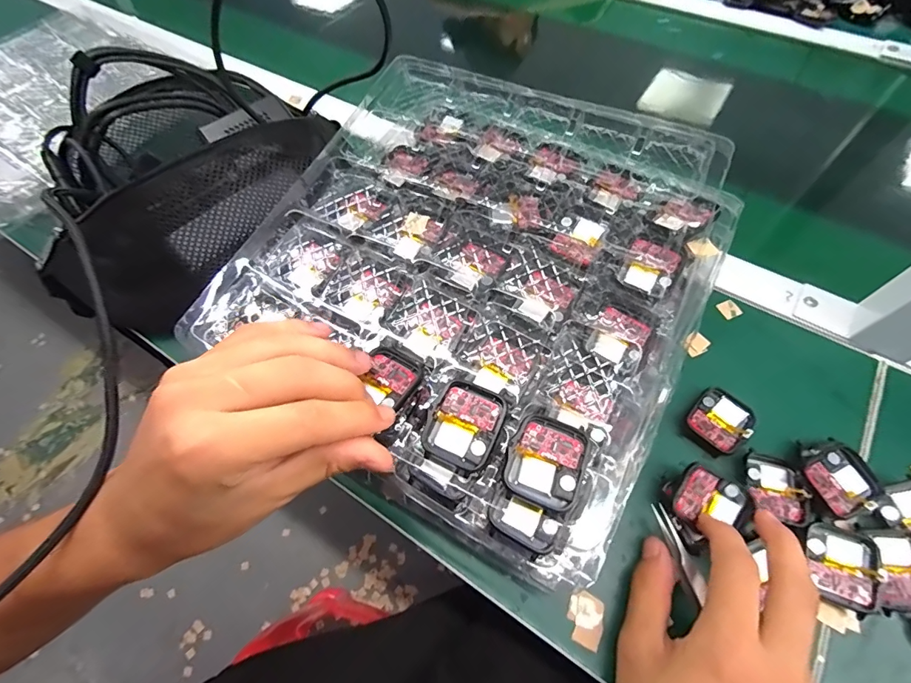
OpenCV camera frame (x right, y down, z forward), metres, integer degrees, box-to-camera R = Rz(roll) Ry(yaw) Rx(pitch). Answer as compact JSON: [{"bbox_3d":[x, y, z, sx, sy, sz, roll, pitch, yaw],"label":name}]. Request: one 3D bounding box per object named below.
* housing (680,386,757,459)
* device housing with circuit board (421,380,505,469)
[{"bbox_3d":[0.188,0.057,0.302,0.043,0.011,0.038,-39,66,-19],"label":"housing"},{"bbox_3d":[0.005,0.044,0.227,0.037,0.011,0.042,23,64,14],"label":"device housing with circuit board"}]

